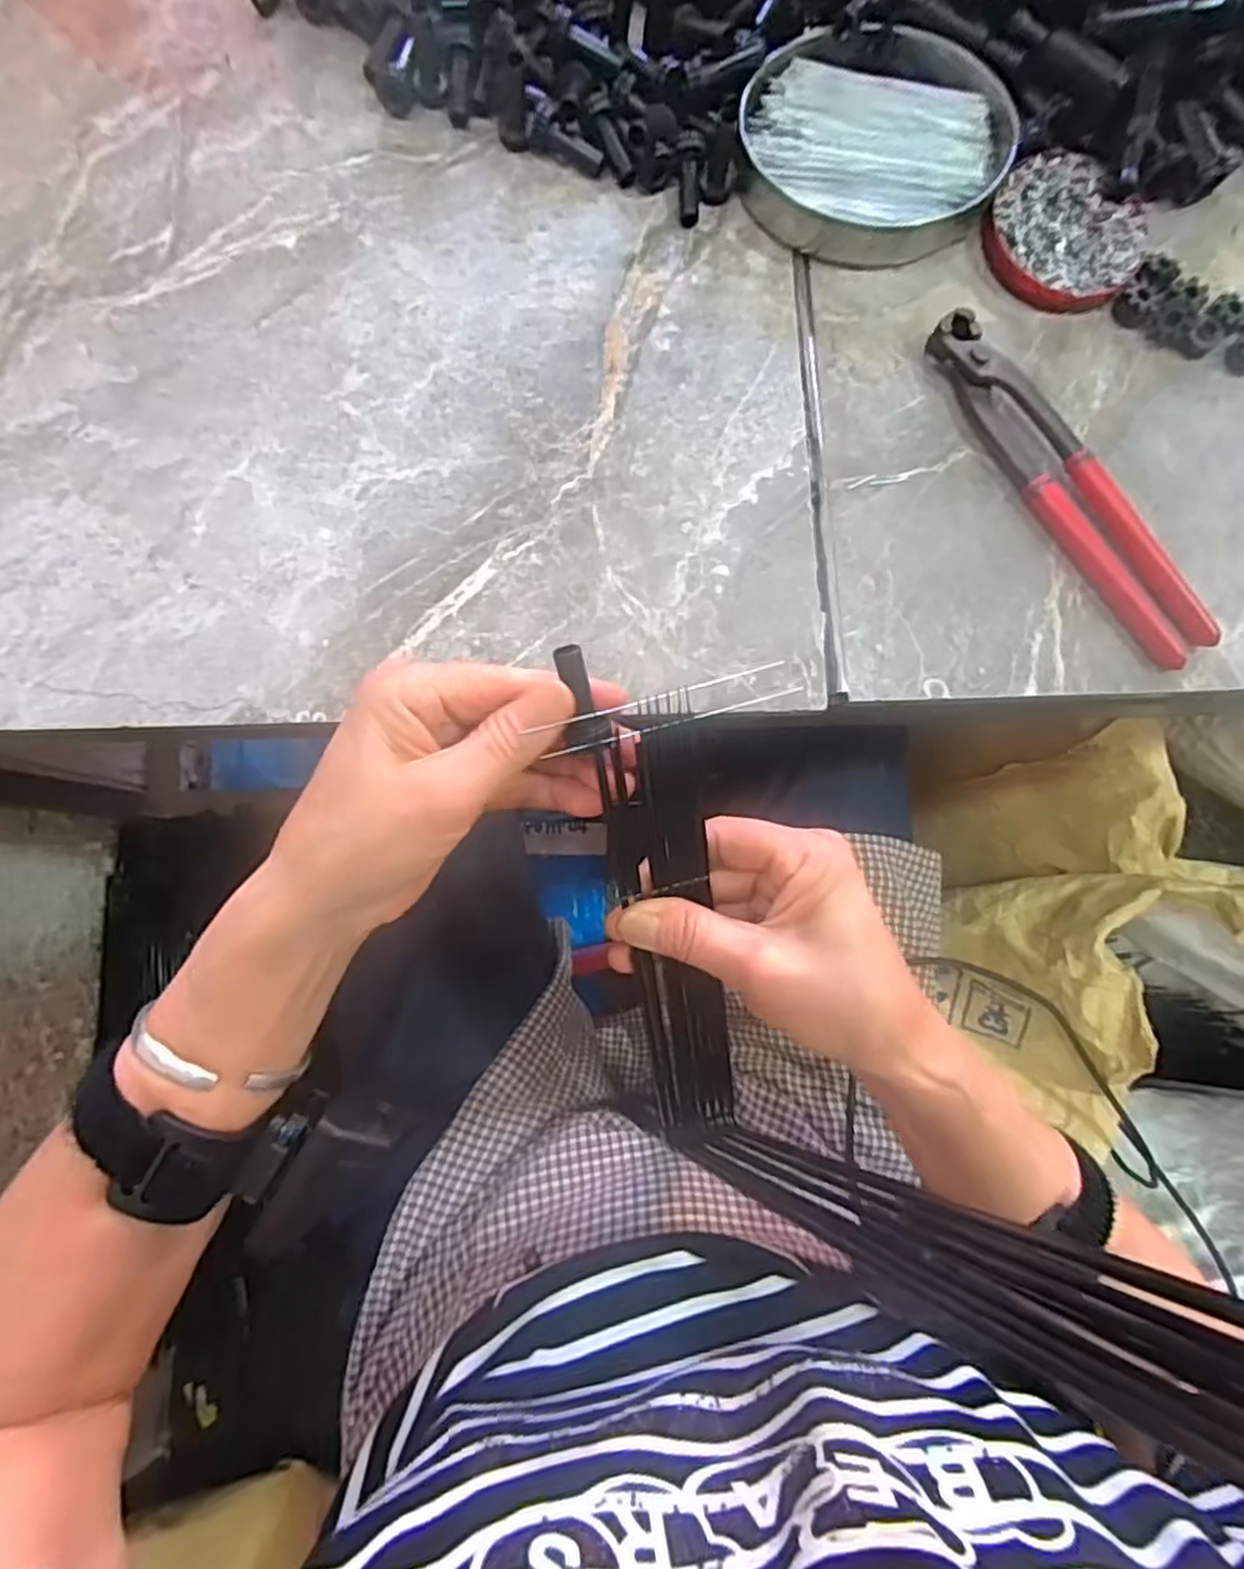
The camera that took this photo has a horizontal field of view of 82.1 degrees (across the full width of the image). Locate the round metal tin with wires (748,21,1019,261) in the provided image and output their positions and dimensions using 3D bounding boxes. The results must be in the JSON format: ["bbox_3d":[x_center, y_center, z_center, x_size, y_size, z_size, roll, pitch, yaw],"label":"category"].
[{"bbox_3d":[0.131,-0.322,0.364,0.134,0.024,0.109,-3,83,-4],"label":"round metal tin with wires"}]

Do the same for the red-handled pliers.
[{"bbox_3d":[0.216,-0.144,0.348,0.035,0.017,0.197,-35,87,-7],"label":"red-handled pliers"}]

